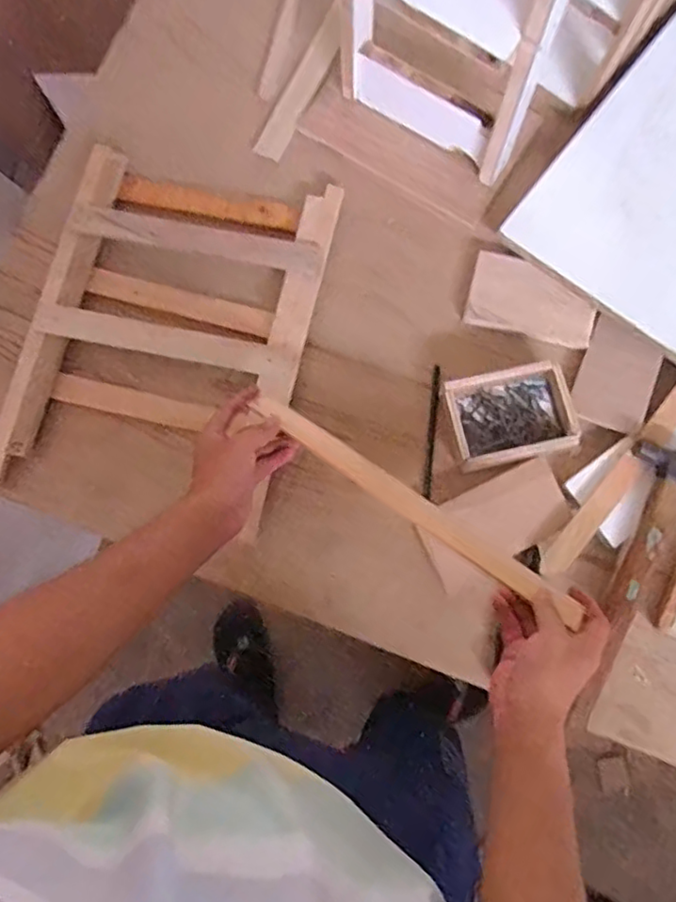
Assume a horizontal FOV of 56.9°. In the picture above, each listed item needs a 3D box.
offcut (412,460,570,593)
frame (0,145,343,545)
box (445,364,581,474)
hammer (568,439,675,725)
[{"bbox_3d":[0.168,0.078,0.671,0.157,0.006,0.082,-30,80,0],"label":"offcut"},{"bbox_3d":[-0.192,-0.139,0.711,0.310,0.024,0.420,13,78,3],"label":"frame"},{"bbox_3d":[0.187,-0.038,0.691,0.135,0.034,0.101,-11,78,-3],"label":"box"},{"bbox_3d":[0.308,0.135,0.643,0.080,0.029,0.296,24,79,5],"label":"hammer"}]

